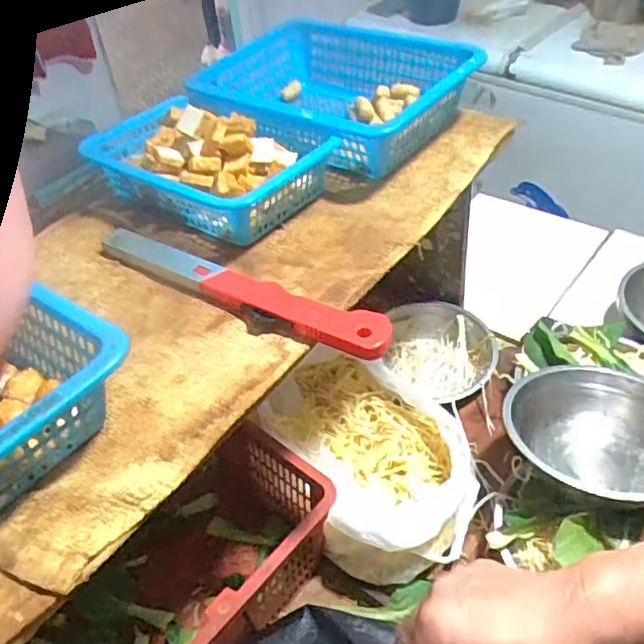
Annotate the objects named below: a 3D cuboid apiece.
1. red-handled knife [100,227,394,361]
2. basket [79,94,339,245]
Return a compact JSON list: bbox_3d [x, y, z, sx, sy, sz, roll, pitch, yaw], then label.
[{"bbox_3d":[-0.071,-0.032,0.501,0.283,0.021,0.041,23,51,25],"label":"red-handled knife"},{"bbox_3d":[-0.115,-0.165,0.614,0.232,0.061,0.167,22,51,24],"label":"basket"}]

